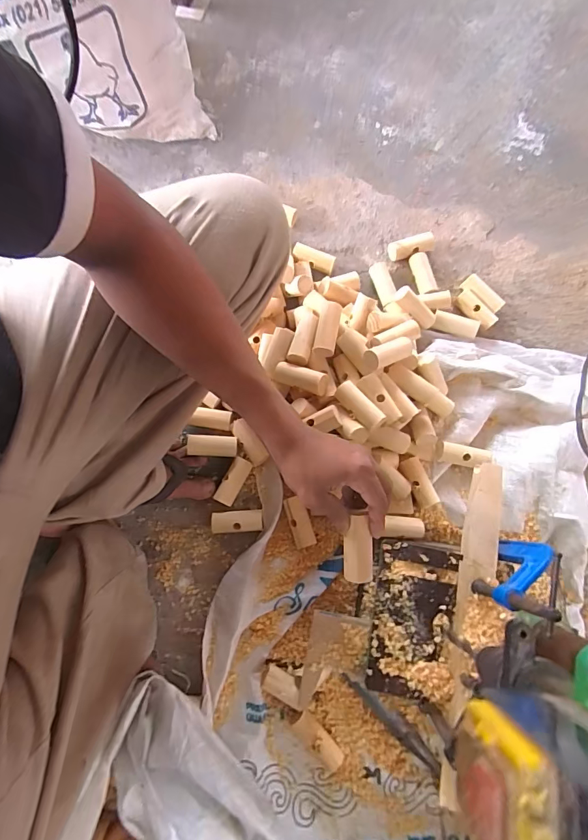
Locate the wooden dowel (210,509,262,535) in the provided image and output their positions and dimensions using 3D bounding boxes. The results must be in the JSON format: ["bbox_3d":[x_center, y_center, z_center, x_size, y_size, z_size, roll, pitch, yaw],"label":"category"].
[{"bbox_3d":[-0.084,0.152,0.598,0.074,0.024,0.030,-4,75,1],"label":"wooden dowel"}]

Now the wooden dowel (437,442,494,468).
[{"bbox_3d":[0.262,0.056,0.618,0.083,0.029,0.031,10,76,4],"label":"wooden dowel"}]

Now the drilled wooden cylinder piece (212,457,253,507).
[{"bbox_3d":[-0.093,0.095,0.618,0.029,0.023,0.074,27,78,8],"label":"drilled wooden cylinder piece"}]

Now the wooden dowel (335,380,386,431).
[{"bbox_3d":[0.089,-0.019,0.545,0.029,0.034,0.074,-42,80,-9],"label":"wooden dowel"}]

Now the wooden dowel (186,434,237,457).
[{"bbox_3d":[-0.125,0.040,0.612,0.072,0.024,0.032,1,77,0],"label":"wooden dowel"}]

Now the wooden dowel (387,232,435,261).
[{"bbox_3d":[0.207,-0.305,0.709,0.077,0.031,0.034,-17,76,-3],"label":"wooden dowel"}]

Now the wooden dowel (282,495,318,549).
[{"bbox_3d":[0.006,0.153,0.600,0.029,0.028,0.072,-21,80,-4],"label":"wooden dowel"}]

